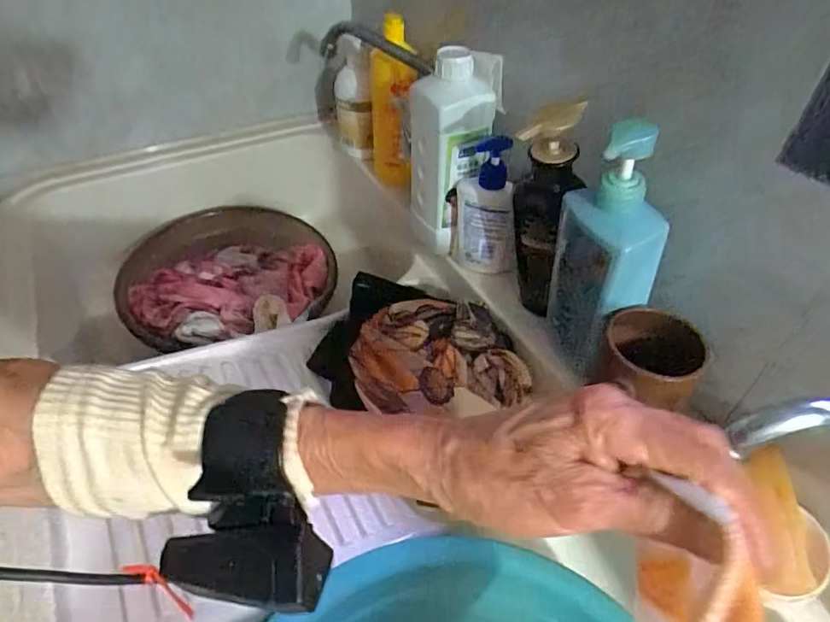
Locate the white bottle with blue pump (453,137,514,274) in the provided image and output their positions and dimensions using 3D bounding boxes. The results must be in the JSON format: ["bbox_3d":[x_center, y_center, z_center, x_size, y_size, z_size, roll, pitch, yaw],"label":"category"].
[{"bbox_3d":[0.081,-0.116,0.624,0.062,0.158,0.070,-1,46,-3],"label":"white bottle with blue pump"}]

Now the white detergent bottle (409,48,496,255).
[{"bbox_3d":[0.049,-0.179,0.645,0.100,0.244,0.081,-13,41,-15],"label":"white detergent bottle"}]

